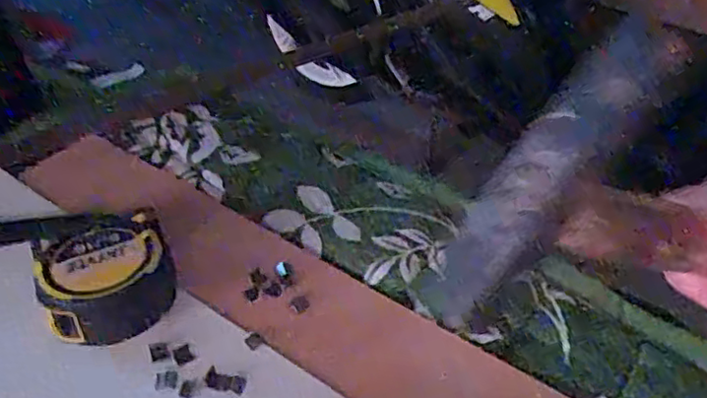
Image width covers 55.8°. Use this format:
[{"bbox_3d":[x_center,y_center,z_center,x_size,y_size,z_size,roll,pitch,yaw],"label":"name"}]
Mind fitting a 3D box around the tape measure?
[{"bbox_3d":[-0.129,0.043,0.352,0.064,0.041,0.065,2,40,-2],"label":"tape measure"}]

